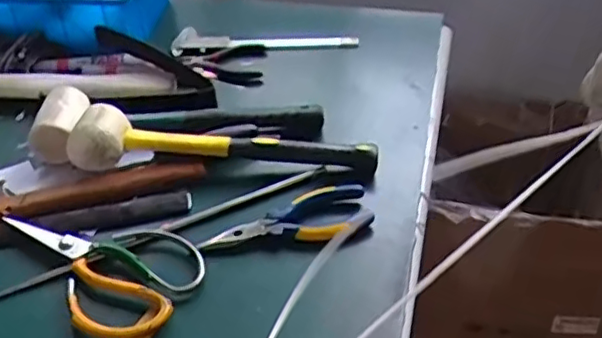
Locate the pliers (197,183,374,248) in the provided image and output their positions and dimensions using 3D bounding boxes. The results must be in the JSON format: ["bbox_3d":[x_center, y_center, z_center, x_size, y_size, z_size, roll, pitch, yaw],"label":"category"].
[{"bbox_3d":[-0.010,0.043,0.546,0.146,0.012,0.050,-10,39,-10],"label":"pliers"}]

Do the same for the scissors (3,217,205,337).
[{"bbox_3d":[-0.170,0.075,0.512,0.176,0.008,0.106,15,42,20],"label":"scissors"}]

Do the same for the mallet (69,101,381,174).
[{"bbox_3d":[-0.071,-0.024,0.598,0.280,0.046,0.054,2,39,5],"label":"mallet"}]

